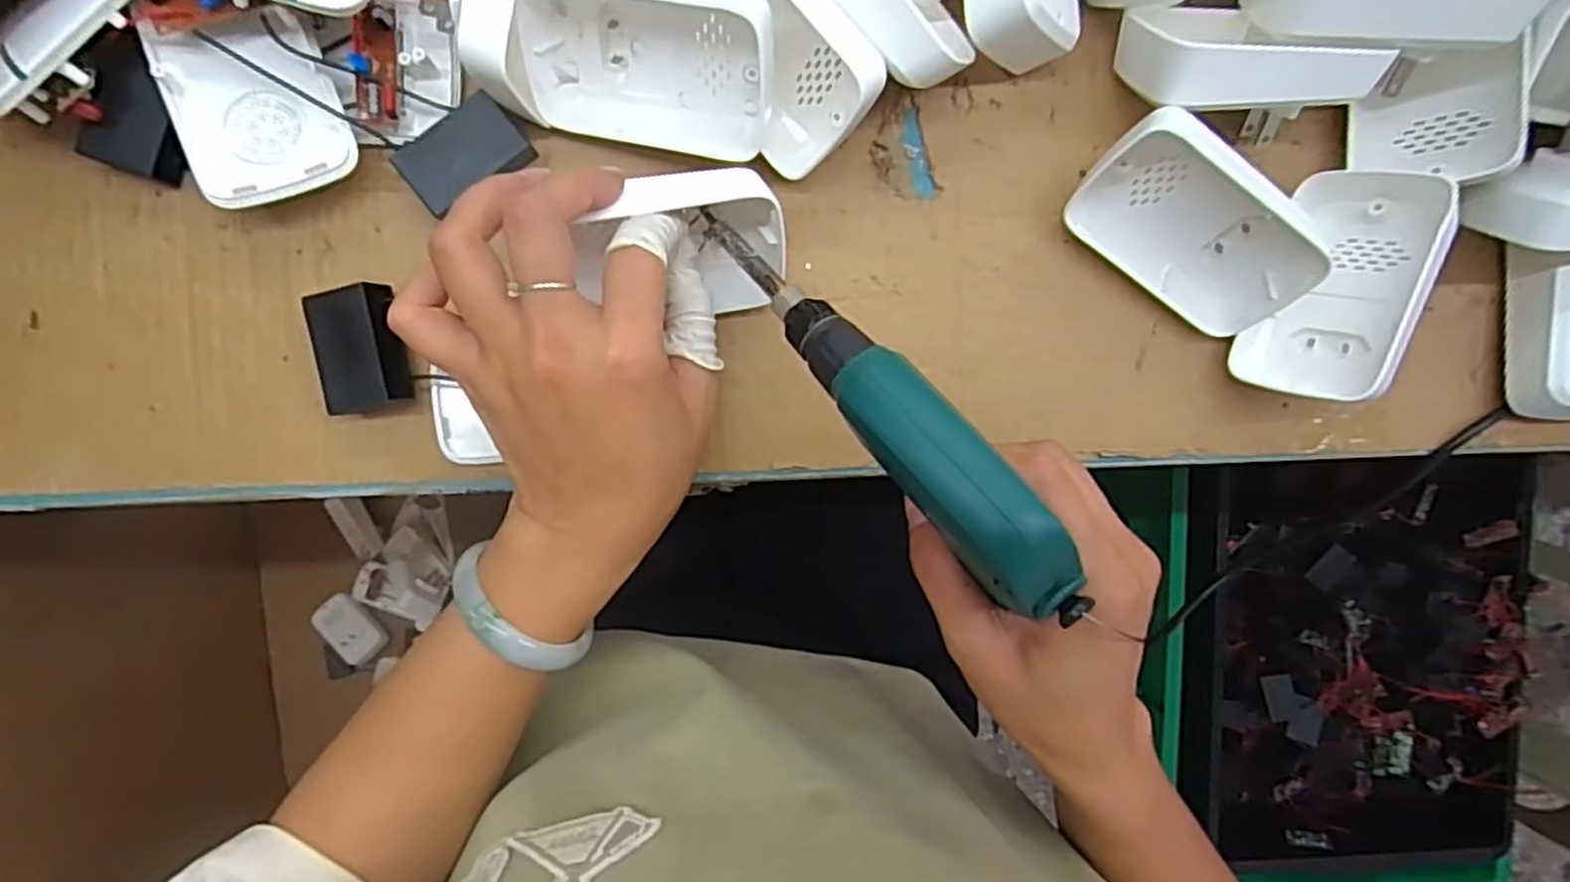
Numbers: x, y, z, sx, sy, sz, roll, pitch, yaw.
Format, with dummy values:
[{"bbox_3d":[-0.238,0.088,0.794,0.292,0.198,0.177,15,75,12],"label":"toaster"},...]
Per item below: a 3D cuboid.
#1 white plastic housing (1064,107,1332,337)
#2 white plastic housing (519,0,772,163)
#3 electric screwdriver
[{"bbox_3d":[0.169,-0.088,0.325,0.094,0.062,0.025,35,52,-9],"label":"white plastic housing"},{"bbox_3d":[-0.051,-0.146,0.304,0.093,0.022,0.059,11,129,6],"label":"white plastic housing"},{"bbox_3d":[0.025,-0.018,0.258,0.025,0.031,0.179,-39,63,-1],"label":"electric screwdriver"}]

